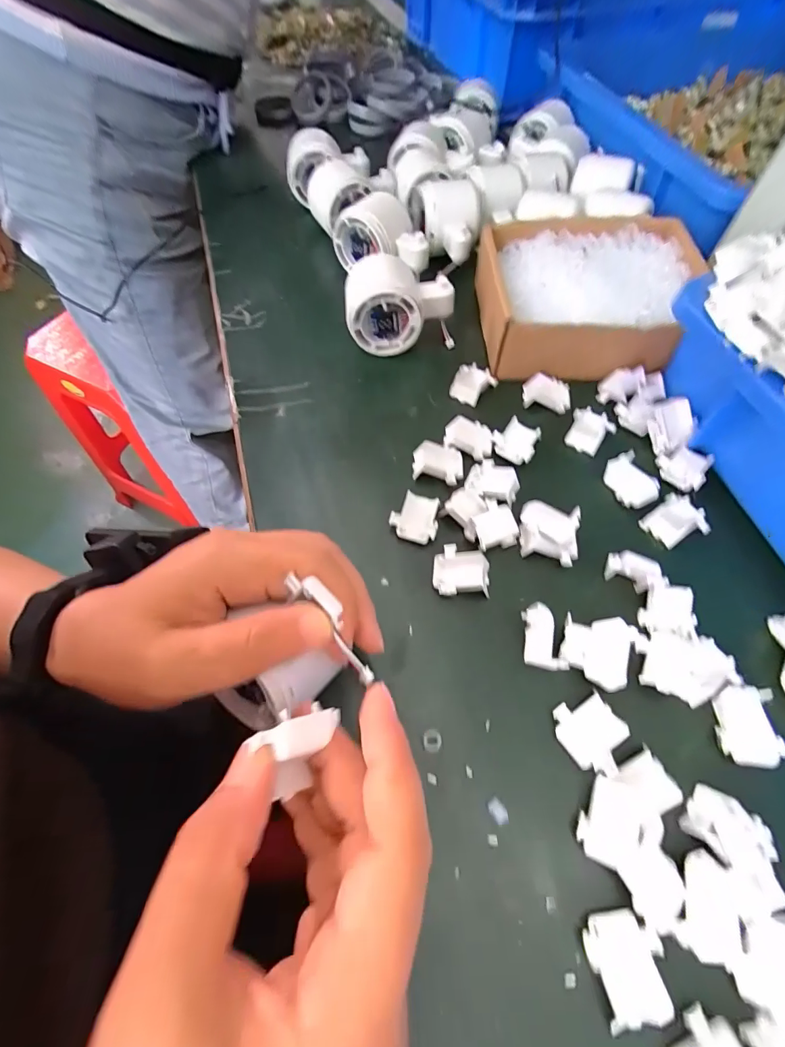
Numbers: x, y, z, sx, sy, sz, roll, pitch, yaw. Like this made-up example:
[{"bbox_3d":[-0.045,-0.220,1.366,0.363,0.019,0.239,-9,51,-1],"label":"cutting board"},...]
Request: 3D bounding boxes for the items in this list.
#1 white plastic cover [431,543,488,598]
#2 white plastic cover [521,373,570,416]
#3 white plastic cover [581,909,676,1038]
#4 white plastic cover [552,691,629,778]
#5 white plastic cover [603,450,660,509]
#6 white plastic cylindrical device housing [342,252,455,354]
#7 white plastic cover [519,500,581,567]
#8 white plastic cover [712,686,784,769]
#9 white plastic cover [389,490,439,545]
[{"bbox_3d":[0.041,0.028,0.262,0.032,0.013,0.030,3,61,1],"label":"white plastic cover"},{"bbox_3d":[0.118,-0.100,0.335,0.033,0.010,0.028,6,61,3],"label":"white plastic cover"},{"bbox_3d":[0.094,0.179,0.176,0.029,0.008,0.035,-8,61,-5],"label":"white plastic cover"},{"bbox_3d":[0.098,0.104,0.216,0.030,0.004,0.035,-41,65,-1],"label":"white plastic cover"},{"bbox_3d":[0.160,-0.029,0.294,0.029,0.015,0.036,-34,66,-18],"label":"white plastic cover"},{"bbox_3d":[0.005,-0.176,0.352,0.083,0.054,0.048,-3,61,-2],"label":"white plastic cylindrical device housing"},{"bbox_3d":[0.098,0.005,0.274,0.034,0.018,0.036,11,61,6],"label":"white plastic cover"},{"bbox_3d":[0.179,0.101,0.218,0.030,0.012,0.035,0,61,0],"label":"white plastic cover"},{"bbox_3d":[0.015,-0.004,0.277,0.029,0.013,0.028,15,62,8],"label":"white plastic cover"}]

